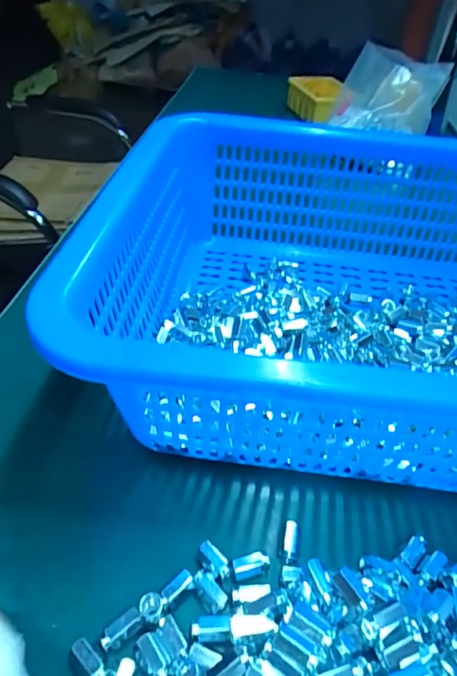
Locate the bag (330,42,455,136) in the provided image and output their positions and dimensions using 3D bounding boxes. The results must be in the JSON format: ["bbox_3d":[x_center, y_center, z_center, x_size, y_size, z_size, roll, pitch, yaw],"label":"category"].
[{"bbox_3d":[0.245,-0.374,0.709,0.158,0.107,0.059,9,43,6],"label":"bag"}]

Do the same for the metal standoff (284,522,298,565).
[{"bbox_3d":[0.037,0.122,0.274,0.007,0.007,0.024,8,43,5],"label":"metal standoff"}]

